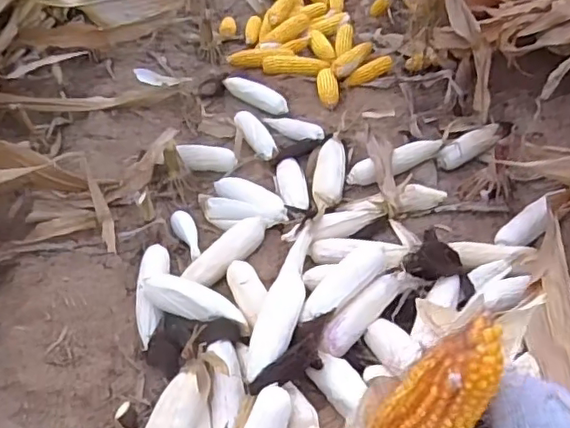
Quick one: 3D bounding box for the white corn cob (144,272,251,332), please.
[{"bbox_3d":[-0.148,0.151,0.992,0.196,0.053,0.065,18,48,24],"label":"white corn cob"}]

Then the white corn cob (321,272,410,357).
[{"bbox_3d":[0.133,0.160,0.975,0.193,0.047,0.041,-36,50,-28],"label":"white corn cob"}]

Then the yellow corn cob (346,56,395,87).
[{"bbox_3d":[0.224,-0.381,1.595,0.135,0.045,0.043,-23,40,18],"label":"yellow corn cob"}]

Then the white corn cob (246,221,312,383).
[{"bbox_3d":[0.002,0.143,0.983,0.065,0.060,0.332,6,44,13],"label":"white corn cob"}]

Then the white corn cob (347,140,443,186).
[{"bbox_3d":[0.237,-0.121,1.279,0.221,0.041,0.058,-22,45,-16],"label":"white corn cob"}]

